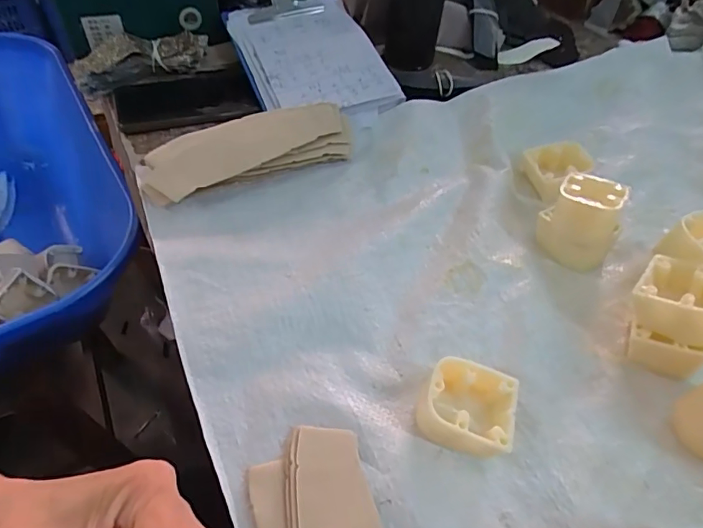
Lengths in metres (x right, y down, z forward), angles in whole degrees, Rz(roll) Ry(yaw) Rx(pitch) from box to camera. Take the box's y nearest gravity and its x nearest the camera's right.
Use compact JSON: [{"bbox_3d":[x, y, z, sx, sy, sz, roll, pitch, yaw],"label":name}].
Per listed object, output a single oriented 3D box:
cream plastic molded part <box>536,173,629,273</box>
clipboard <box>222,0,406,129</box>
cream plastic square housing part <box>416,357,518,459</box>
[{"bbox_3d":[0.192,-0.037,0.406,0.059,0.057,0.046,34,56,22],"label":"cream plastic molded part"},{"bbox_3d":[-0.046,-0.233,0.552,0.150,0.023,0.214,-18,63,-15],"label":"clipboard"},{"bbox_3d":[0.073,0.093,0.316,0.059,0.032,0.050,15,51,8],"label":"cream plastic square housing part"}]

